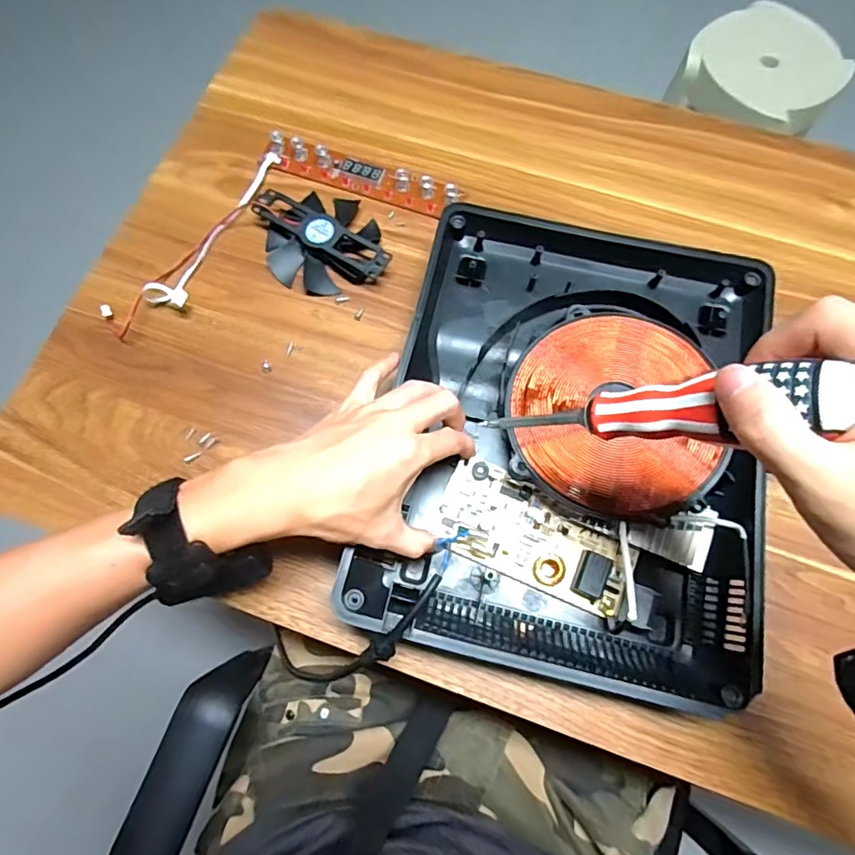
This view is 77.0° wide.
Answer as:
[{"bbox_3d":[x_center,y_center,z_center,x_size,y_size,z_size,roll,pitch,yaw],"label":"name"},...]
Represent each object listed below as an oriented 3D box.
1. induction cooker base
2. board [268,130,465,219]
[{"bbox_3d":[0.109,-0.004,0.410,0.268,0.058,0.358,13,71,4],"label":"induction cooker base"},{"bbox_3d":[-0.065,-0.243,0.521,0.190,0.018,0.035,18,72,6],"label":"board"}]

